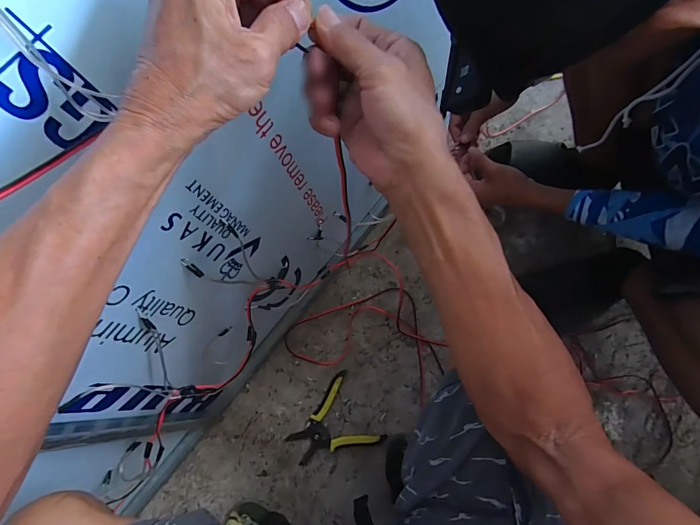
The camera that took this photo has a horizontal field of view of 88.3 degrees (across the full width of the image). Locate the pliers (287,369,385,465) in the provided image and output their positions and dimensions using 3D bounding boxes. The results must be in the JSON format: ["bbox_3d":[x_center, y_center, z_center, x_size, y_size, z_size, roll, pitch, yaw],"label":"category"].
[{"bbox_3d":[-0.034,0.298,0.642,0.147,0.013,0.136,-35,82,-7],"label":"pliers"}]

